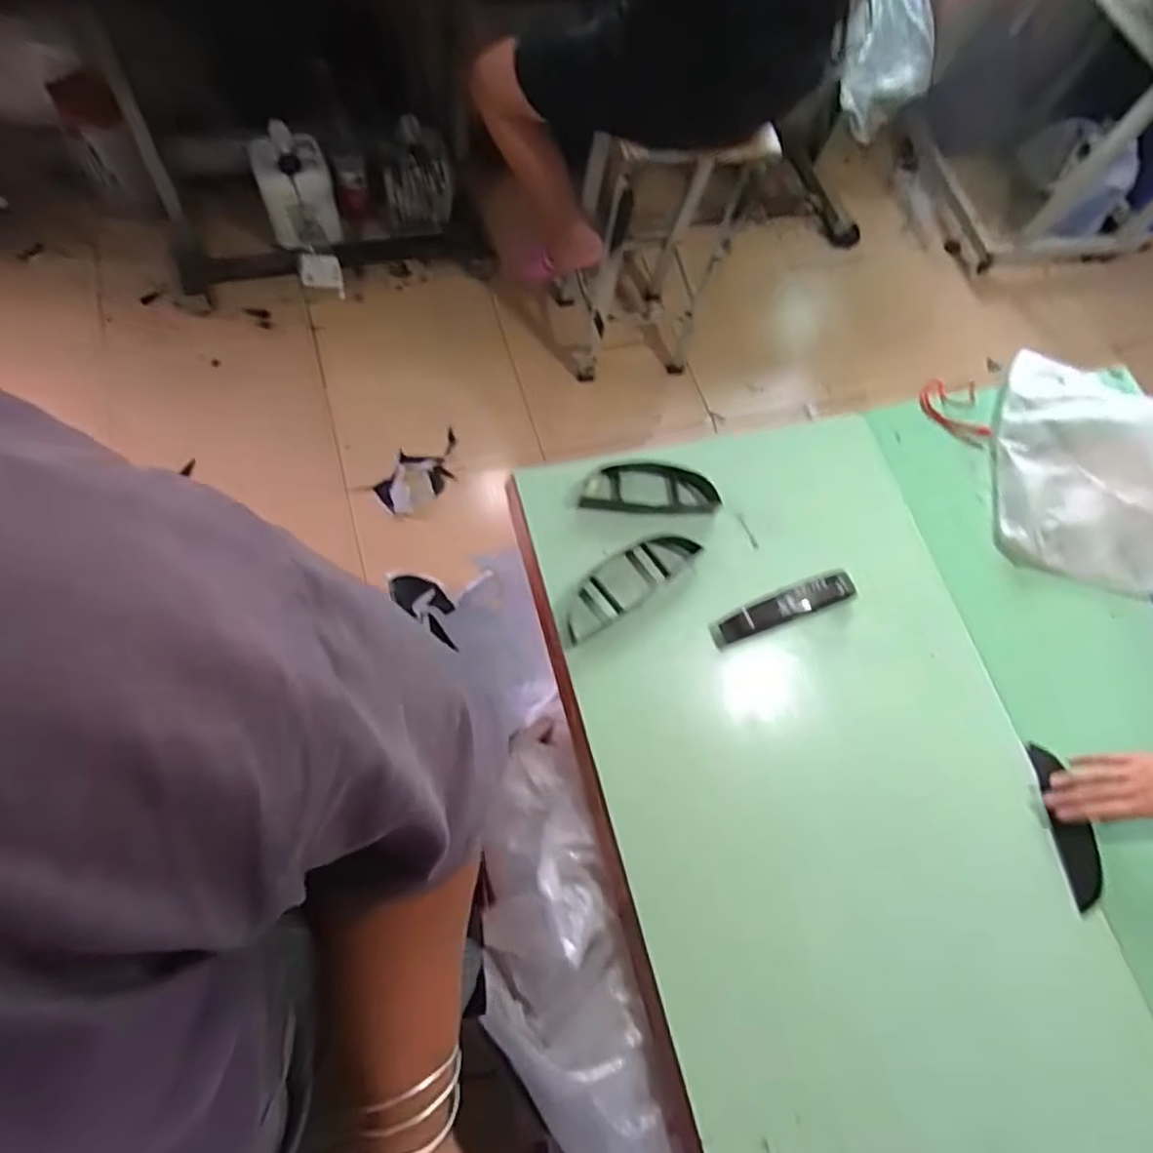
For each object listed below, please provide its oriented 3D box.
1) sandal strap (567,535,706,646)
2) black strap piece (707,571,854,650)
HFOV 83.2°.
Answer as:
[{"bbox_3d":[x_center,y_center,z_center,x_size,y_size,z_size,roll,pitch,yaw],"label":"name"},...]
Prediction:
[{"bbox_3d":[0.060,0.007,0.796,0.196,0.023,0.059,-38,75,-14],"label":"sandal strap"},{"bbox_3d":[0.258,0.038,0.790,0.187,0.066,0.034,-20,72,-8],"label":"black strap piece"}]

